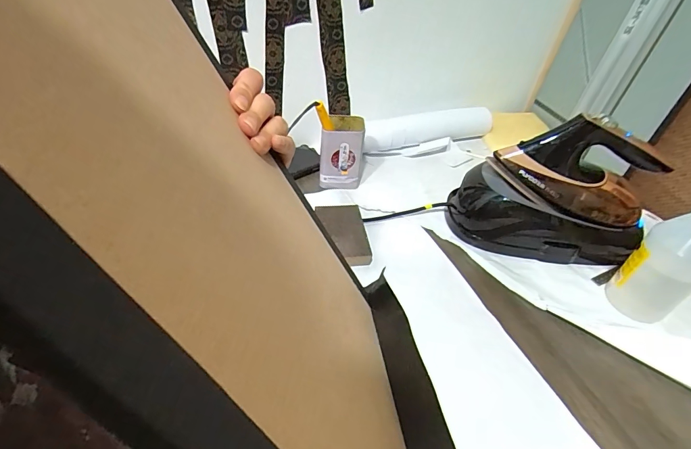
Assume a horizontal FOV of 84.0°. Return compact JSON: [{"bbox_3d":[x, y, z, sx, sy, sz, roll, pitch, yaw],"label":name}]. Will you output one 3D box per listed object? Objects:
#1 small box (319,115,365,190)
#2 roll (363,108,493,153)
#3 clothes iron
[{"bbox_3d":[-0.006,-0.130,0.691,0.073,0.115,0.076,6,42,1],"label":"small box"},{"bbox_3d":[0.178,-0.206,0.839,0.304,0.061,0.060,-12,46,-18],"label":"roll"},{"bbox_3d":[0.320,-0.053,0.581,0.283,0.183,0.129,10,44,4],"label":"clothes iron"}]

